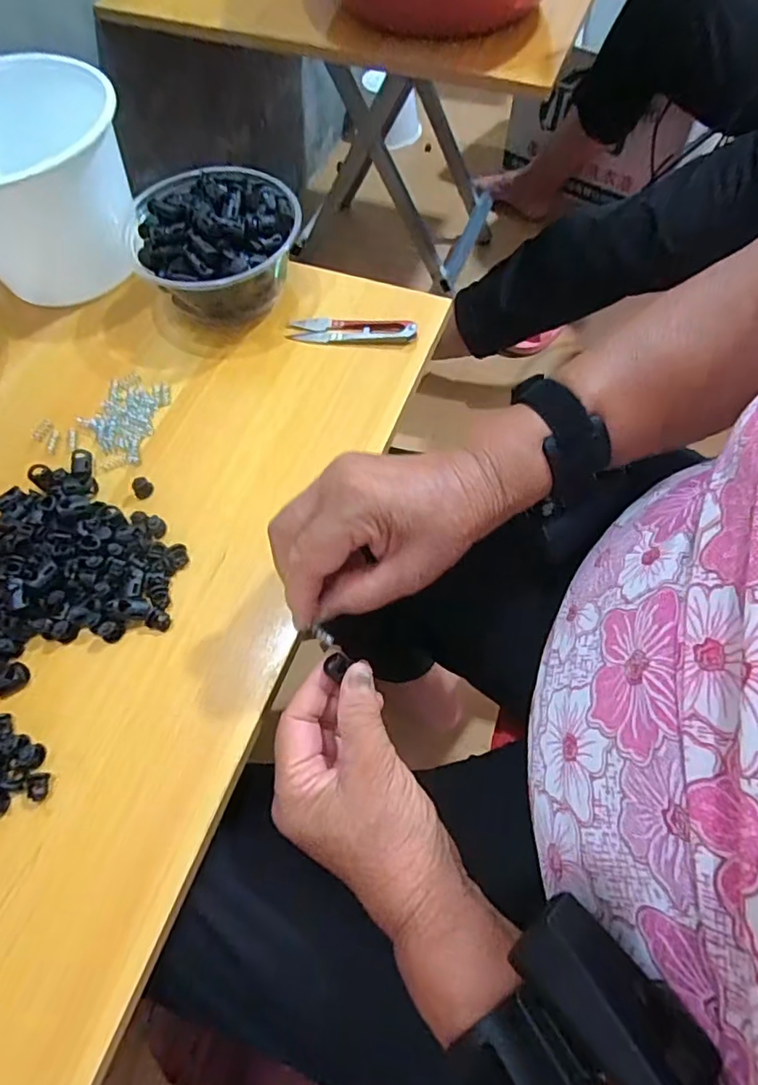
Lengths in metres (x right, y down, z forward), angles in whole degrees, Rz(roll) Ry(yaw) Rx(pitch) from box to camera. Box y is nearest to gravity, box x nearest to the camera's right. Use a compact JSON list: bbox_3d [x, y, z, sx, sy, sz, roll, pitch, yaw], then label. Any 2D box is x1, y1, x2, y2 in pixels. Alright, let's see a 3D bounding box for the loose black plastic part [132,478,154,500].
[{"bbox_3d":[-0.162,-0.038,0.388,0.013,0.008,0.013,-1,63,1],"label":"loose black plastic part"}]

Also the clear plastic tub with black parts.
[{"bbox_3d":[-0.125,-0.232,0.449,0.128,0.076,0.132,-26,65,-12],"label":"clear plastic tub with black parts"}]

